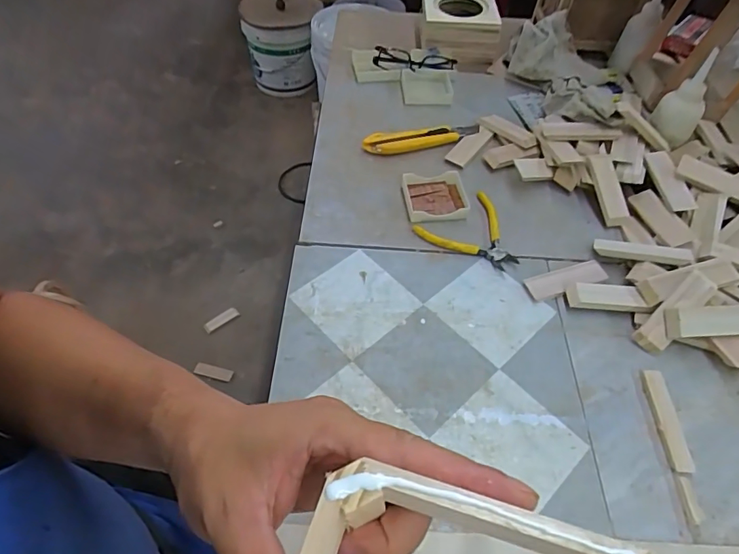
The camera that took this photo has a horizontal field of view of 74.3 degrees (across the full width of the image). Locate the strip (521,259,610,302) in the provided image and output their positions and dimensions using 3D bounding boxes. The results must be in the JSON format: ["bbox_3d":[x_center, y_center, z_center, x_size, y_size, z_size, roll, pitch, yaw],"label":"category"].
[{"bbox_3d":[0.223,0.003,0.556,0.094,0.011,0.032,-14,54,-13],"label":"strip"}]

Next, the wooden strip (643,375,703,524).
[{"bbox_3d":[0.282,0.134,0.463,0.018,0.008,0.097,3,52,0],"label":"wooden strip"}]

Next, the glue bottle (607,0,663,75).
[{"bbox_3d":[0.430,-0.397,0.777,0.046,0.138,0.042,23,55,15],"label":"glue bottle"}]

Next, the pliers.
[{"bbox_3d":[0.129,-0.050,0.586,0.106,0.012,0.104,-29,59,-23],"label":"pliers"}]

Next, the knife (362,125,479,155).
[{"bbox_3d":[0.075,-0.195,0.682,0.167,0.025,0.020,-12,54,-12],"label":"knife"}]

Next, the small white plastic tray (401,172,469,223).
[{"bbox_3d":[0.084,-0.103,0.622,0.077,0.011,0.077,-3,52,-5],"label":"small white plastic tray"}]

